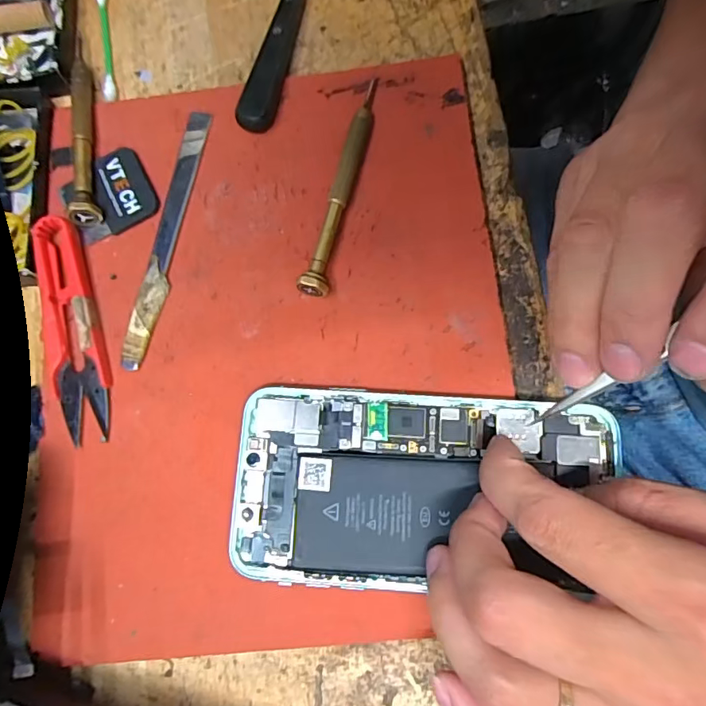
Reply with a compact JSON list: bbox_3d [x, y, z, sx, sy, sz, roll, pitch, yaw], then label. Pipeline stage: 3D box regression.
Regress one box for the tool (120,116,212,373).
[{"bbox_3d":[-0.084,-0.054,0.226,0.013,0.004,0.125,11,79,5],"label":"tool"}]

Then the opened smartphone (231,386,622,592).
[{"bbox_3d":[0.027,0.053,0.196,0.146,0.011,0.074,3,77,1],"label":"opened smartphone"}]

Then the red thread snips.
[{"bbox_3d":[-0.123,-0.013,0.216,0.022,0.009,0.099,-14,78,0],"label":"red thread snips"}]

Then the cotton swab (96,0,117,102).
[{"bbox_3d":[-0.129,-0.160,0.254,0.008,0.005,0.068,-10,78,1],"label":"cotton swab"}]

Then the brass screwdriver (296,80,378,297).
[{"bbox_3d":[-0.002,-0.077,0.224,0.012,0.011,0.110,16,80,6],"label":"brass screwdriver"}]

